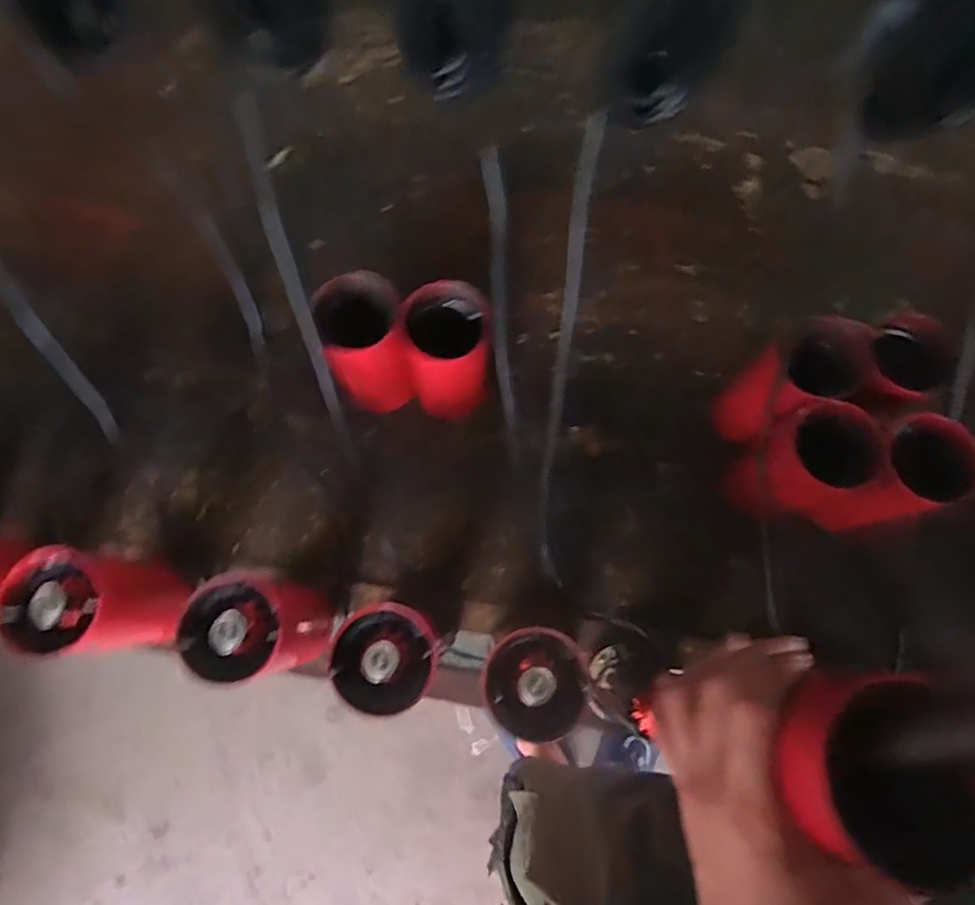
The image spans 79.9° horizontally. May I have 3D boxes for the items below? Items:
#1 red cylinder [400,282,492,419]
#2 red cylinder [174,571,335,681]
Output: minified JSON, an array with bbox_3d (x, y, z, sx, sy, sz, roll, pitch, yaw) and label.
[{"bbox_3d":[-0.035,-0.097,0.583,0.078,0.159,0.074,-6,74,-2],"label":"red cylinder"},{"bbox_3d":[-0.191,0.147,0.502,0.071,0.166,0.076,-19,75,-5],"label":"red cylinder"}]

